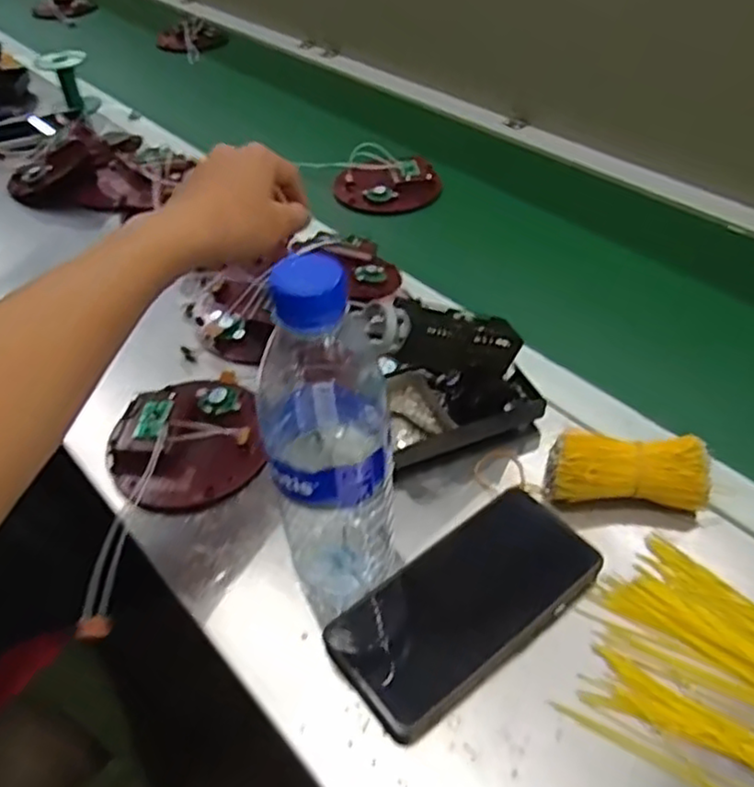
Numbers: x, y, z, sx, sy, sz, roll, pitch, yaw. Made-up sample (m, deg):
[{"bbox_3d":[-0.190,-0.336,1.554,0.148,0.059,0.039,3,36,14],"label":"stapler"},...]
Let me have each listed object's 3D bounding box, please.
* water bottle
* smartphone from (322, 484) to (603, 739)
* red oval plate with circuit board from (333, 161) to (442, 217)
[{"bbox_3d":[-0.026,0.027,0.358,0.061,0.224,0.072,-9,45,-7],"label":"water bottle"},{"bbox_3d":[0.054,0.122,0.404,0.162,0.014,0.080,-30,51,-25],"label":"smartphone"},{"bbox_3d":[0.011,-0.233,0.763,0.107,0.029,0.082,-14,46,-9],"label":"red oval plate with circuit board"}]

